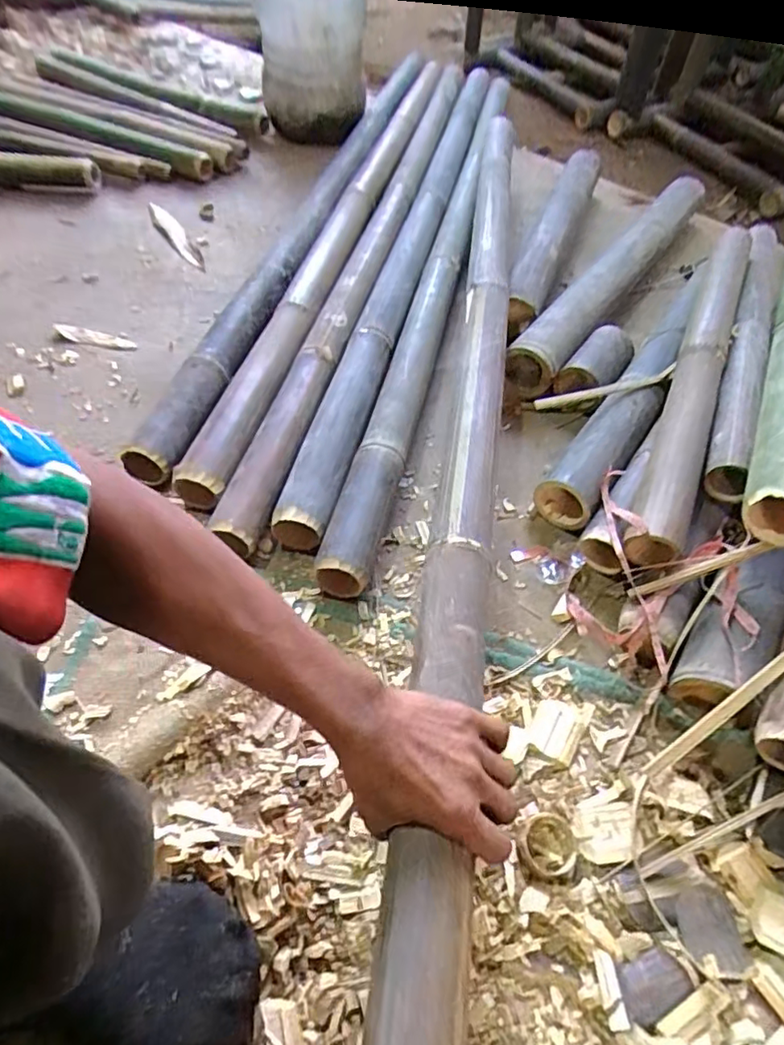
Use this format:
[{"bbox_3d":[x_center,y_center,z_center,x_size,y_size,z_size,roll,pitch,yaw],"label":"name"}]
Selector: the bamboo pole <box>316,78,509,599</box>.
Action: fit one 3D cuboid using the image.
[{"bbox_3d":[0.107,-0.484,1.051,0.062,0.075,1.431,12,53,7],"label":"bamboo pole"}]

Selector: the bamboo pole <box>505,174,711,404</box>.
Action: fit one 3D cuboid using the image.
[{"bbox_3d":[0.397,-0.448,1.035,0.079,0.064,0.738,30,57,19],"label":"bamboo pole"}]

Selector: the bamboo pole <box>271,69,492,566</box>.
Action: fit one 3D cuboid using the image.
[{"bbox_3d":[0.031,-0.463,1.020,0.077,0.062,1.237,11,53,7],"label":"bamboo pole"}]

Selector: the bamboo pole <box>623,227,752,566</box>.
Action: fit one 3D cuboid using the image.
[{"bbox_3d":[0.409,-0.212,0.792,0.057,0.068,0.650,21,55,13],"label":"bamboo pole"}]

